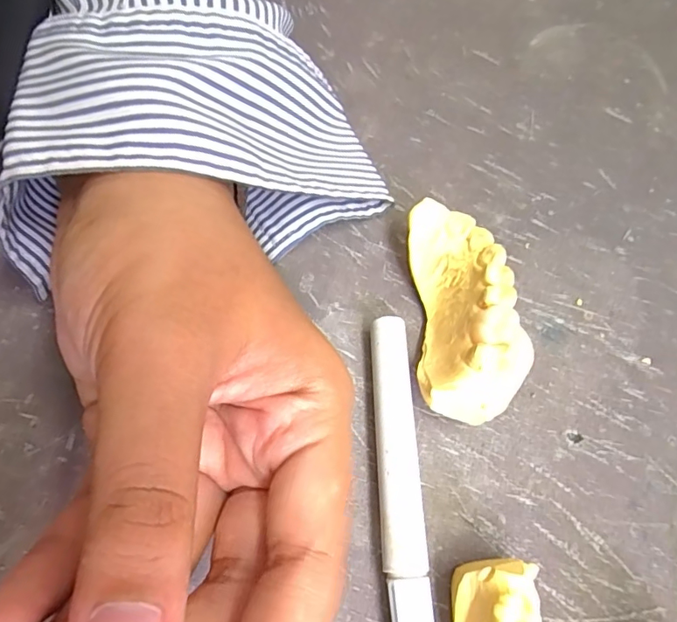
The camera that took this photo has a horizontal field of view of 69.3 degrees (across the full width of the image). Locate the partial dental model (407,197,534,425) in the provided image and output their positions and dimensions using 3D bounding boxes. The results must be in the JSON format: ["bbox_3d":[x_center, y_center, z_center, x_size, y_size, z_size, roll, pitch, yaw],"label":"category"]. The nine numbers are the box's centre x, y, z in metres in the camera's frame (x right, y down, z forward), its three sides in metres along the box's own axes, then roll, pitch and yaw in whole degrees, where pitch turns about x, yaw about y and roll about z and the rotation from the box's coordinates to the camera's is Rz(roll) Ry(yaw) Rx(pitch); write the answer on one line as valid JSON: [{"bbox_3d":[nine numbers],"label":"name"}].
[{"bbox_3d":[0.040,0.000,0.155,0.031,0.027,0.068,0,66,0],"label":"partial dental model"}]

